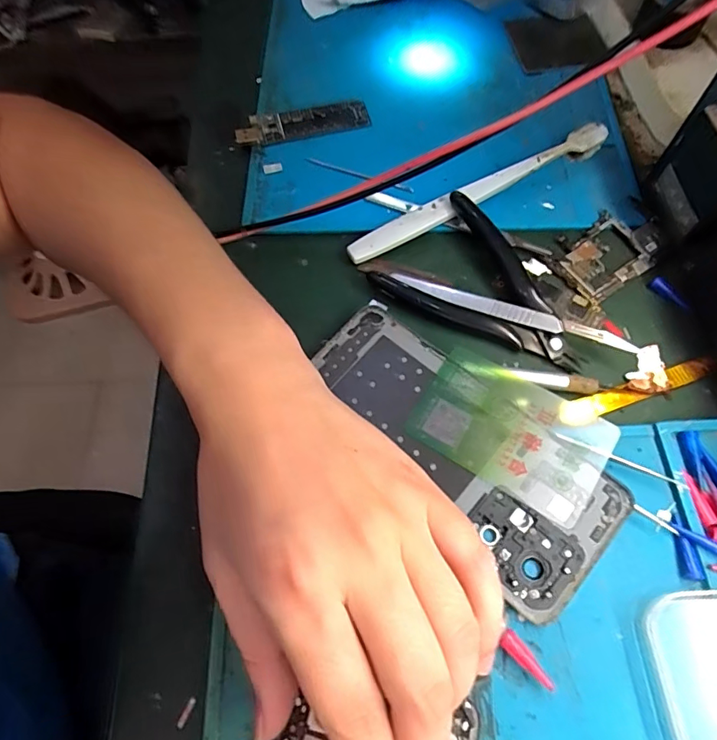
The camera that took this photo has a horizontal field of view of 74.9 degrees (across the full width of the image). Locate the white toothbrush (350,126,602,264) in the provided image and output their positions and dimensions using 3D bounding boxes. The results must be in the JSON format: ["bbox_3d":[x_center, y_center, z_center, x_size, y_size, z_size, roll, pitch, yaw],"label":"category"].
[{"bbox_3d":[0.074,-0.109,0.285,0.180,0.017,0.014,-27,66,-11],"label":"white toothbrush"}]

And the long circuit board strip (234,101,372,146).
[{"bbox_3d":[-0.039,-0.170,0.320,0.090,0.011,0.025,-16,65,-6],"label":"long circuit board strip"}]

